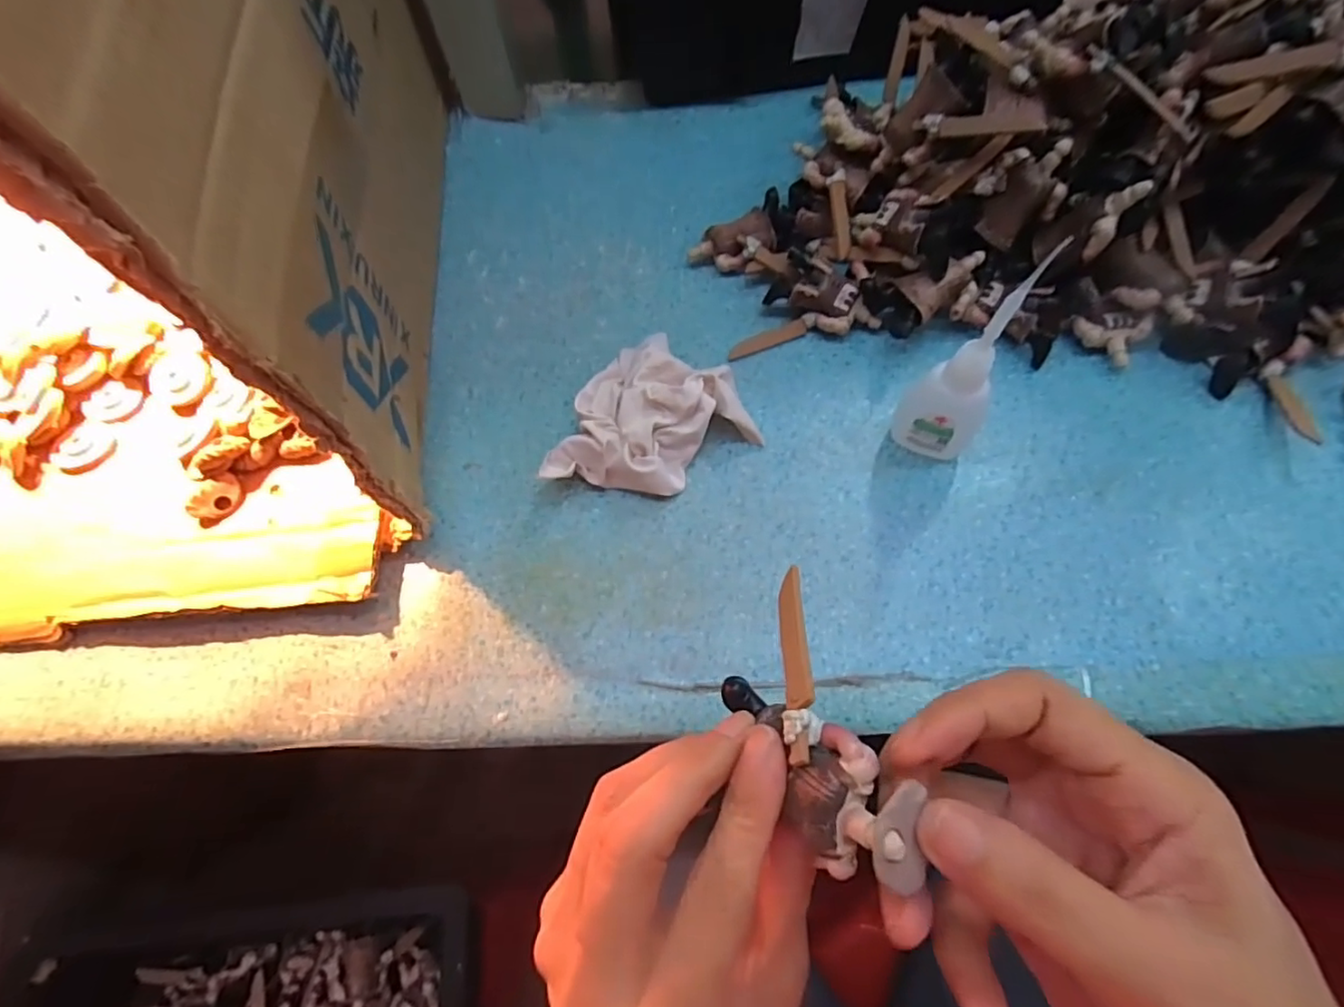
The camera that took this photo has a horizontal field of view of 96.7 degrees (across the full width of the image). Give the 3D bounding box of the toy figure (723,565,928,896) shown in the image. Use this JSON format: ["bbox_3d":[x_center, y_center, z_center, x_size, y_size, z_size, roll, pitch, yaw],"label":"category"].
[{"bbox_3d":[0.036,0.060,0.163,0.032,0.021,0.080,-15,47,-4],"label":"toy figure"}]

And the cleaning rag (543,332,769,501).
[{"bbox_3d":[-0.005,-0.037,0.285,0.077,0.030,0.087,24,69,13],"label":"cleaning rag"}]

